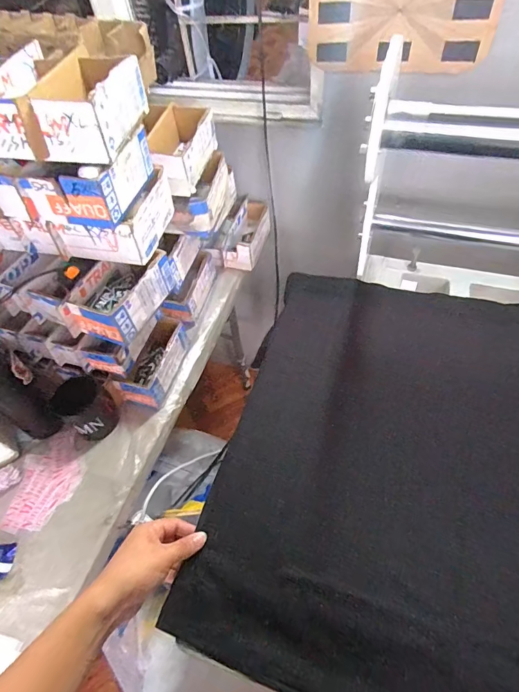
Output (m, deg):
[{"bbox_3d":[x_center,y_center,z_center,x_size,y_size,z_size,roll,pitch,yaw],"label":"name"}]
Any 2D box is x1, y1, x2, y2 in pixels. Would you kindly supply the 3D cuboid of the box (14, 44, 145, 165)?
[{"bbox_3d":[-0.225,-0.333,0.554,0.095,0.079,0.189,5,55,9],"label":"box"}]

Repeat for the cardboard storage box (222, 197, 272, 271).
[{"bbox_3d":[-0.026,-0.272,0.982,0.081,0.072,0.192,9,55,12],"label":"cardboard storage box"}]

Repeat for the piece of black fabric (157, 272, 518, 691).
[{"bbox_3d":[0.180,0.147,0.586,0.422,0.064,0.601,12,56,14],"label":"piece of black fabric"}]

